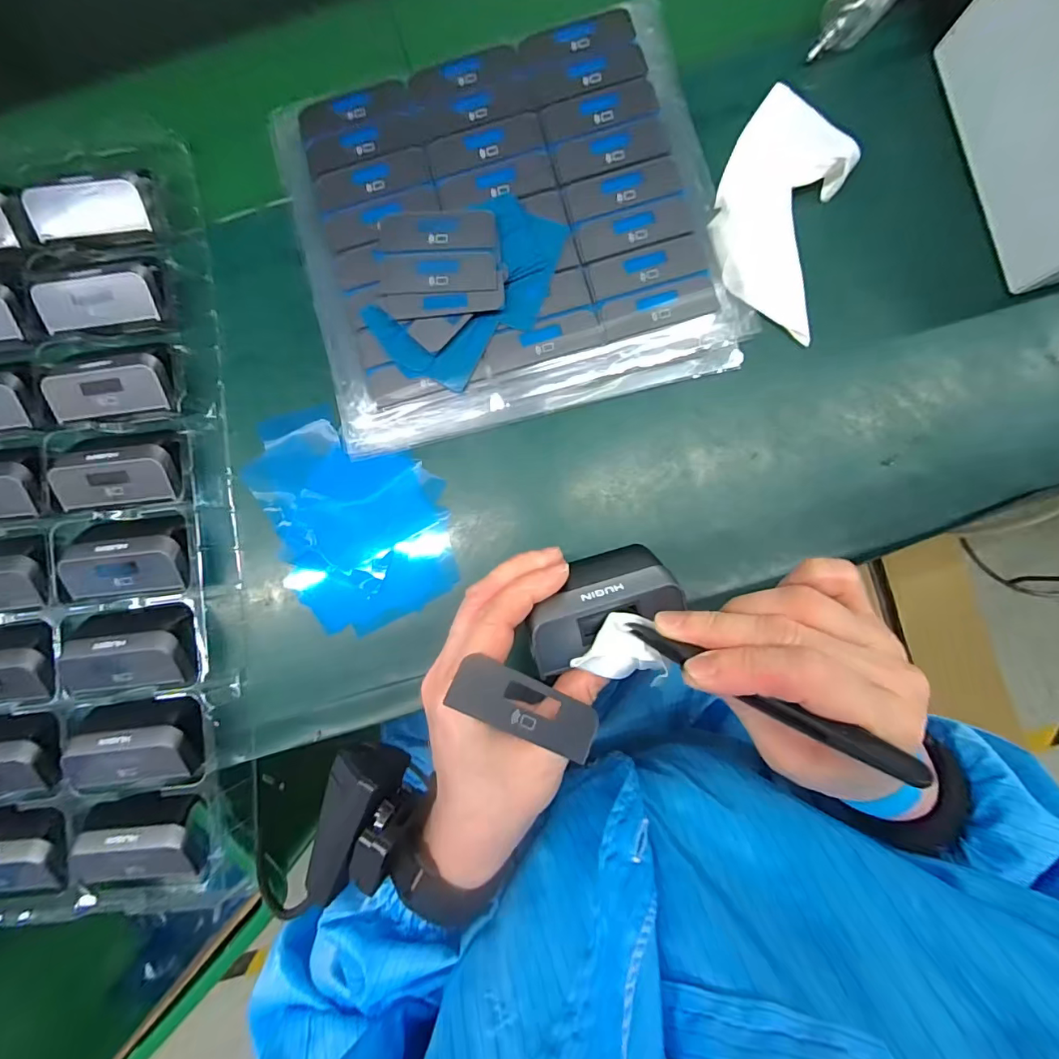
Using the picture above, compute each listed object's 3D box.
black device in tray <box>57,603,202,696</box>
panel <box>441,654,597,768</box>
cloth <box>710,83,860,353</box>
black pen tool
[{"bbox_3d":[-0.251,0.077,0.305,0.088,0.028,0.051,-8,87,2],"label":"black device in tray"},{"bbox_3d":[0.001,0.075,0.202,0.068,0.007,0.021,31,89,-17],"label":"panel"},{"bbox_3d":[0.160,-0.207,0.305,0.074,0.022,0.150,14,88,3],"label":"cloth"},{"bbox_3d":[0.082,0.059,0.177,0.103,0.008,0.010,24,88,37],"label":"black pen tool"}]

